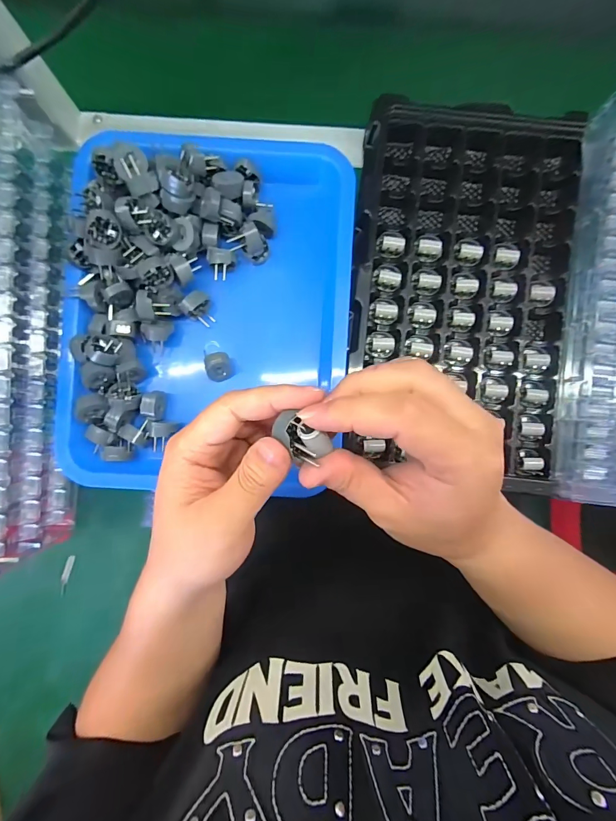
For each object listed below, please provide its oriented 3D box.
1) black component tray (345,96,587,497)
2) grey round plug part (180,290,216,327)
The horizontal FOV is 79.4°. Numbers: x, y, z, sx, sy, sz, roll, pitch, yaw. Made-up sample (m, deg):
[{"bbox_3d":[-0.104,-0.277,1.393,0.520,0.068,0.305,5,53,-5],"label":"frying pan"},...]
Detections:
[{"bbox_3d":[0.144,-0.107,0.361,0.199,0.041,0.353,5,87,0],"label":"black component tray"},{"bbox_3d":[-0.104,-0.099,0.359,0.025,0.025,0.027,39,88,2],"label":"grey round plug part"}]

